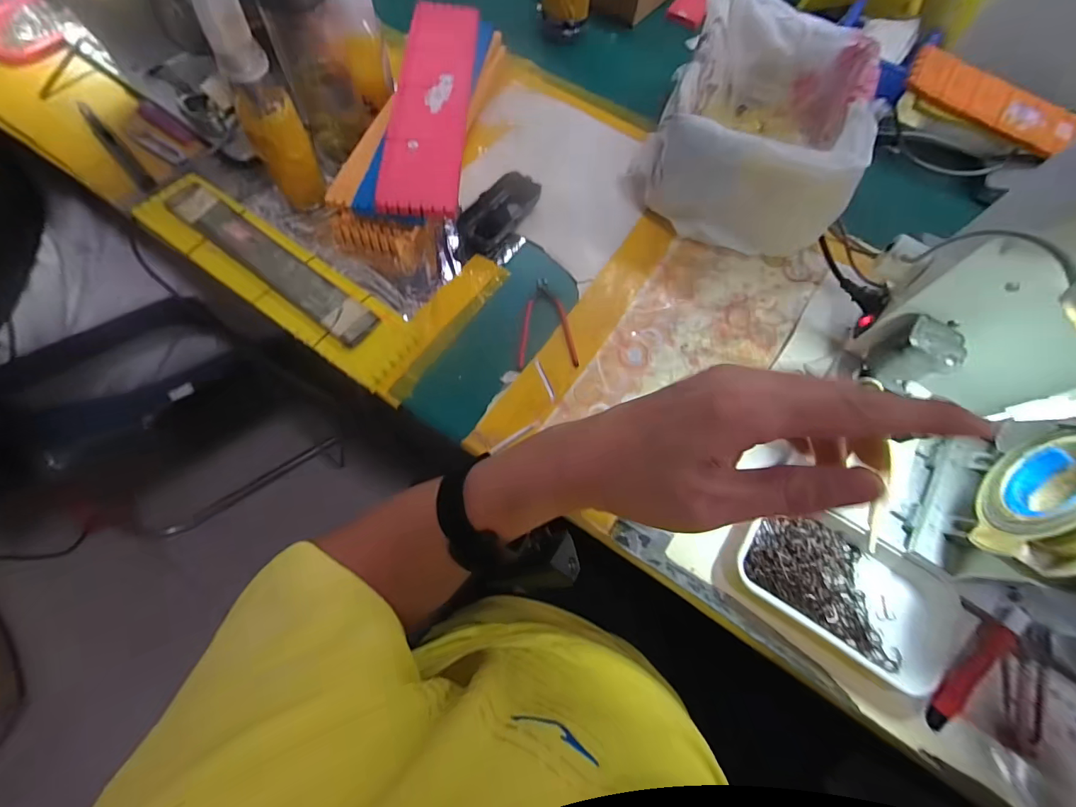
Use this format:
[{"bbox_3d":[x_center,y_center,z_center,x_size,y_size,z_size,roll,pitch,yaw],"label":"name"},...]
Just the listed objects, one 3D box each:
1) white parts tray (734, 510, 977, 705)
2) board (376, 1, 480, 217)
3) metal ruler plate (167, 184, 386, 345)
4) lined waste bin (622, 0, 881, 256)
[{"bbox_3d":[0.275,0.164,0.393,0.189,0.023,0.102,34,70,11],"label":"white parts tray"},{"bbox_3d":[-0.122,-0.353,0.531,0.084,0.019,0.347,2,68,-2],"label":"board"},{"bbox_3d":[-0.289,-0.156,0.488,0.287,0.010,0.041,36,70,11],"label":"metal ruler plate"},{"bbox_3d":[0.266,-0.334,0.549,0.242,0.135,0.301,29,69,9],"label":"lined waste bin"}]

